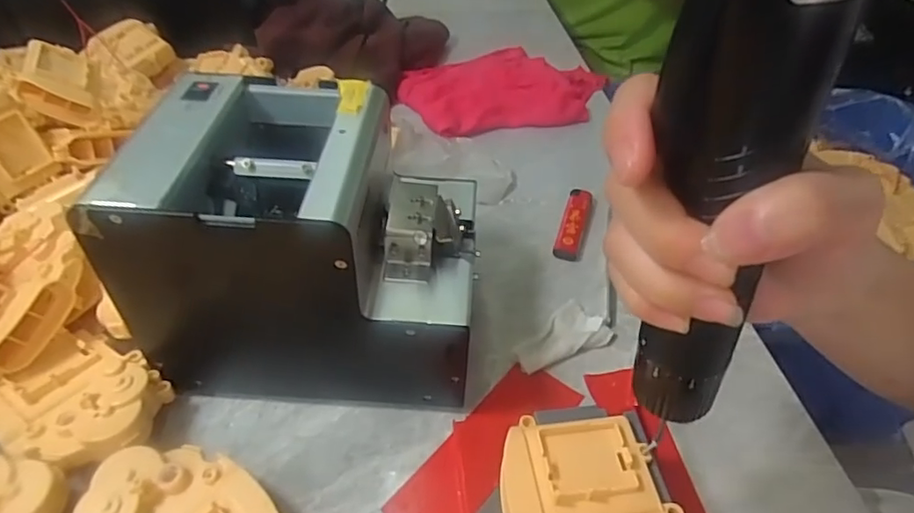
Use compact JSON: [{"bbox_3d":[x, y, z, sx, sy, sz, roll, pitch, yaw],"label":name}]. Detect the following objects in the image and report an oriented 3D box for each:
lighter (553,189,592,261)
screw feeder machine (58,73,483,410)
[{"bbox_3d":[0.094,-0.027,0.468,0.020,0.016,0.074,15,46,12],"label":"lighter"},{"bbox_3d":[-0.085,-0.008,0.340,0.187,0.142,0.130,2,45,-1],"label":"screw feeder machine"}]

